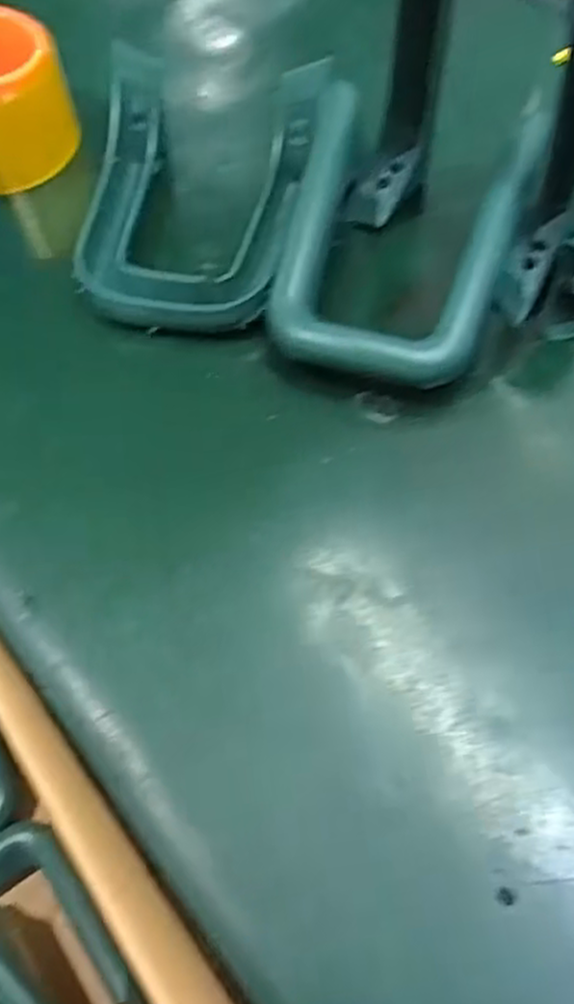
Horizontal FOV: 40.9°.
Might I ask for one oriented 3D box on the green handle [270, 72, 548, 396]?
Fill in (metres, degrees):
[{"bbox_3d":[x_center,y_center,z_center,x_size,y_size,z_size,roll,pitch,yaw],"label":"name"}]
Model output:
[{"bbox_3d":[0.059,-0.133,0.399,0.118,0.026,0.145,11,79,10],"label":"green handle"}]

